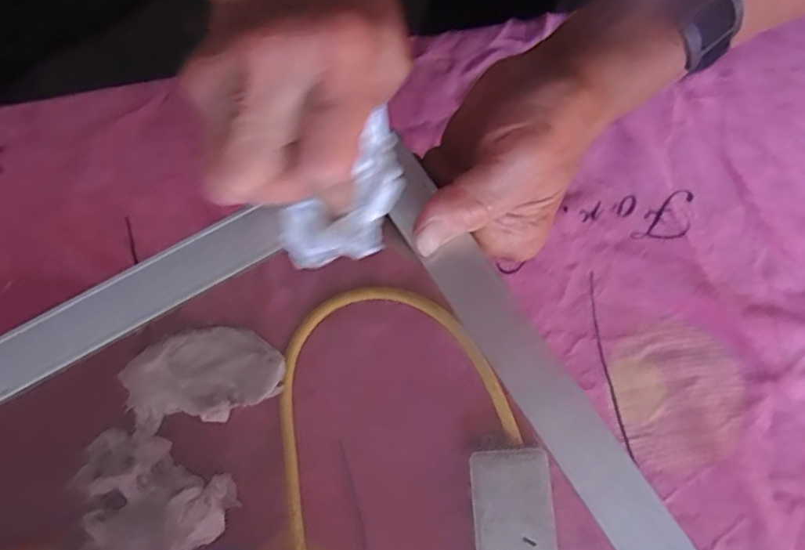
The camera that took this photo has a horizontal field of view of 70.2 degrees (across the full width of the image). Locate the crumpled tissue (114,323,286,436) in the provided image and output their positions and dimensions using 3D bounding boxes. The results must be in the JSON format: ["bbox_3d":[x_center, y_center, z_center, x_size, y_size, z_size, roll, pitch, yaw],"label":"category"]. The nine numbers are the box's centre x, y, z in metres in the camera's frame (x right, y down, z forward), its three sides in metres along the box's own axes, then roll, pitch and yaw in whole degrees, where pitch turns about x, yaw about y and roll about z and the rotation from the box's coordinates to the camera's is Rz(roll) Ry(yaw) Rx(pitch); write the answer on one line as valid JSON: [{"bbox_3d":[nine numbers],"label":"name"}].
[{"bbox_3d":[-0.138,0.068,0.401,0.106,0.028,0.064,-10,79,-3],"label":"crumpled tissue"}]

